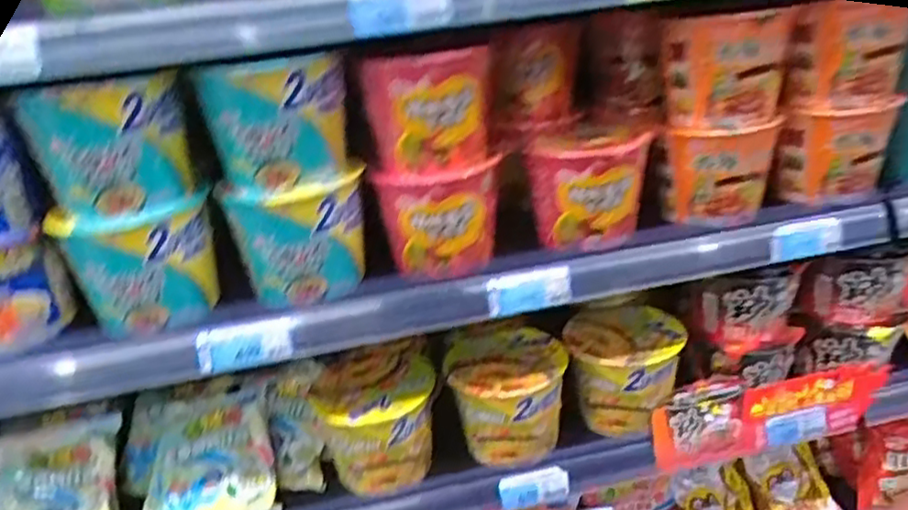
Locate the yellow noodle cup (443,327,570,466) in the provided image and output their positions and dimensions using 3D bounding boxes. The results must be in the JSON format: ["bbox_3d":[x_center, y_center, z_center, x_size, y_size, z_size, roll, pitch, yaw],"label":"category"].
[{"bbox_3d":[0.063,0.163,0.797,0.128,0.109,0.126,-5,24,2],"label":"yellow noodle cup"}]

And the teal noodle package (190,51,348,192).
[{"bbox_3d":[-0.153,-0.116,0.594,0.118,0.105,0.042,-11,24,-10],"label":"teal noodle package"}]

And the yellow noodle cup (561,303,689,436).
[{"bbox_3d":[0.199,0.132,0.815,0.129,0.108,0.104,4,26,21],"label":"yellow noodle cup"}]

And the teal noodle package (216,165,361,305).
[{"bbox_3d":[-0.140,-0.013,0.632,0.118,0.112,0.044,-10,24,-9],"label":"teal noodle package"}]

